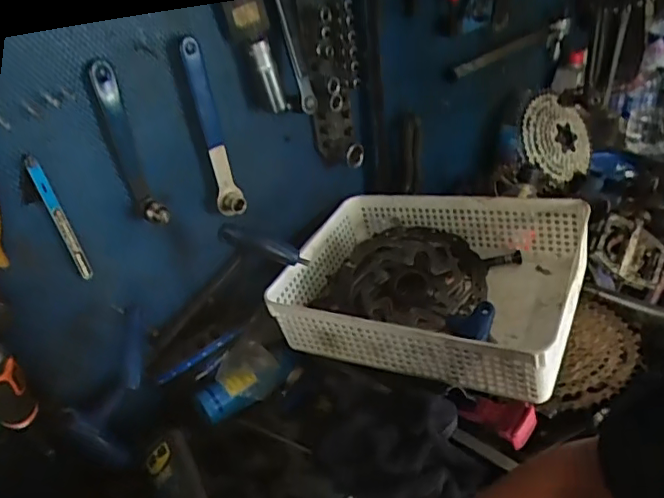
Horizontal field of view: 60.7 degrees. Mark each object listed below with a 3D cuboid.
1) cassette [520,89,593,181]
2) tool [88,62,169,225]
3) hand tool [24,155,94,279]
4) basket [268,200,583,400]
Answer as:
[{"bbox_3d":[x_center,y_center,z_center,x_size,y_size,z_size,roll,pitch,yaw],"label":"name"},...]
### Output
[{"bbox_3d":[0.429,-0.215,1.063,0.144,0.166,0.047,-13,-4,-15],"label":"cassette"},{"bbox_3d":[-0.190,-0.096,0.537,0.022,0.153,0.034,-26,39,-24],"label":"tool"},{"bbox_3d":[-0.250,-0.026,0.524,0.014,0.129,0.007,-26,39,-24],"label":"hand tool"},{"bbox_3d":[0.111,0.035,0.674,0.327,0.099,0.247,12,40,25],"label":"basket"}]

